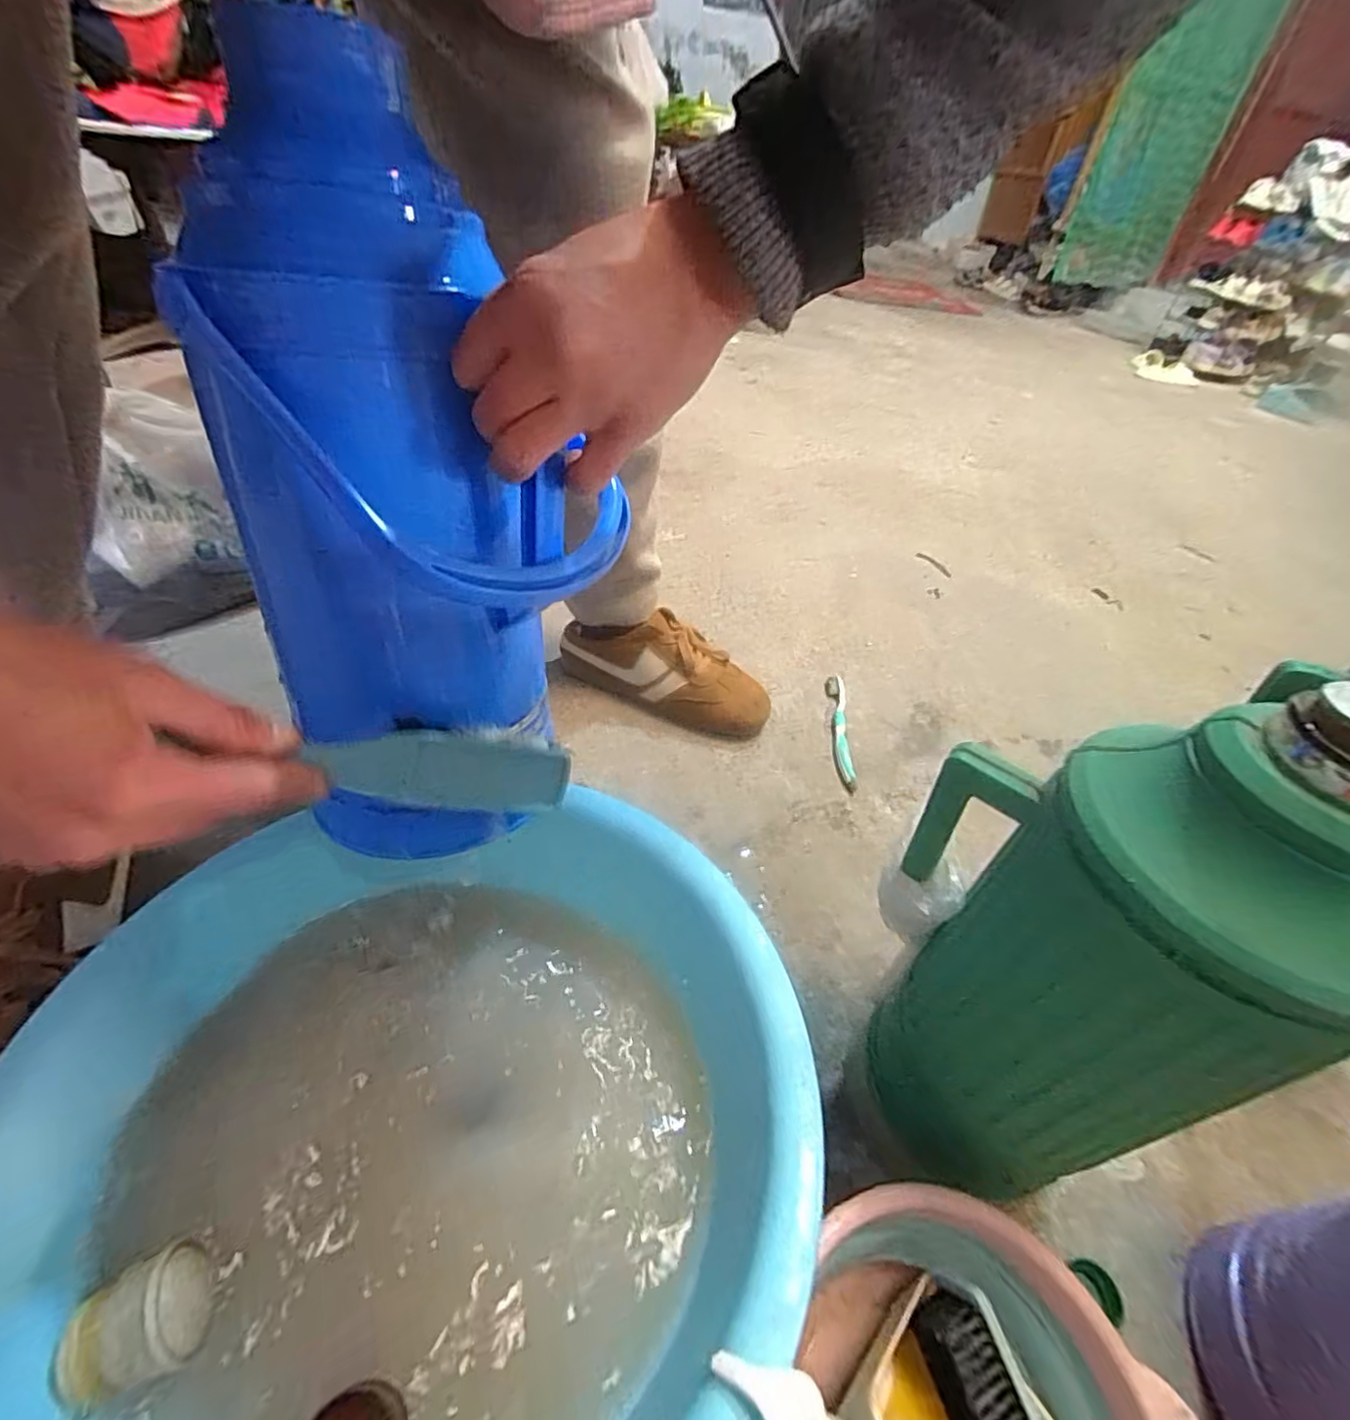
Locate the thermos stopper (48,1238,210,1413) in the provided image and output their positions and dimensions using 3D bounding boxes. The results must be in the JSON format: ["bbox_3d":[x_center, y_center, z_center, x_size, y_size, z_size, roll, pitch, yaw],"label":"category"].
[{"bbox_3d":[-0.221,0.254,0.252,0.046,0.030,0.038,-21,49,-29],"label":"thermos stopper"}]

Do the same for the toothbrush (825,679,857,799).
[{"bbox_3d":[0.184,0.021,0.688,0.020,0.014,0.177,9,41,0],"label":"toothbrush"}]

